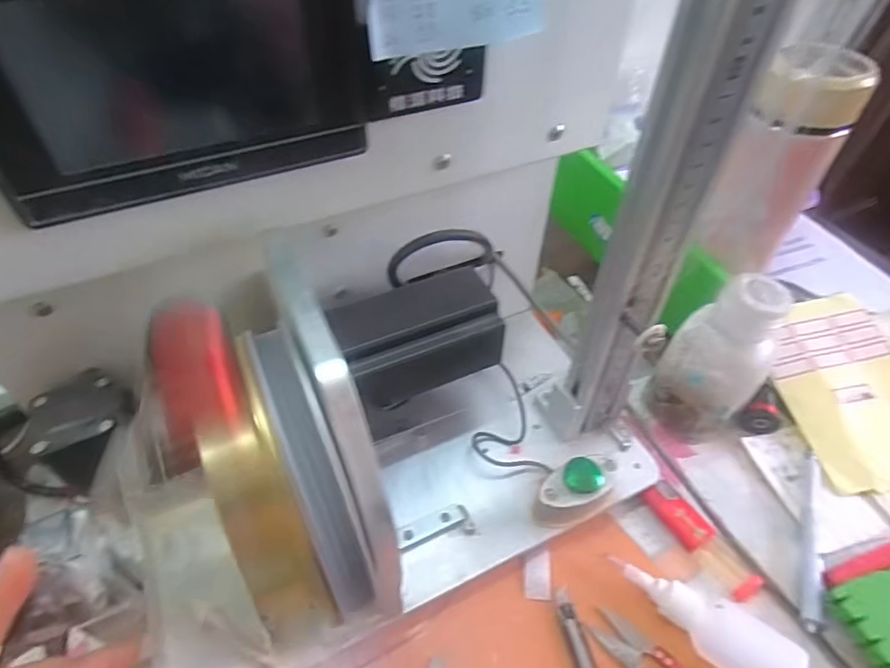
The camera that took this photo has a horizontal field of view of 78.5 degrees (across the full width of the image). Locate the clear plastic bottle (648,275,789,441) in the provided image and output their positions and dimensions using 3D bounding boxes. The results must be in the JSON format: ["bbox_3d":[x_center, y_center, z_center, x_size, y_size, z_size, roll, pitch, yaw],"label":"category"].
[{"bbox_3d":[0.197,0.015,0.388,0.061,0.118,0.059,-29,55,-25],"label":"clear plastic bottle"}]

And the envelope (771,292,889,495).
[{"bbox_3d":[0.318,0.041,0.426,0.108,0.008,0.151,-12,62,-1],"label":"envelope"}]

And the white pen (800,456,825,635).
[{"bbox_3d":[0.242,0.132,0.358,0.015,0.010,0.127,20,51,16],"label":"white pen"}]

